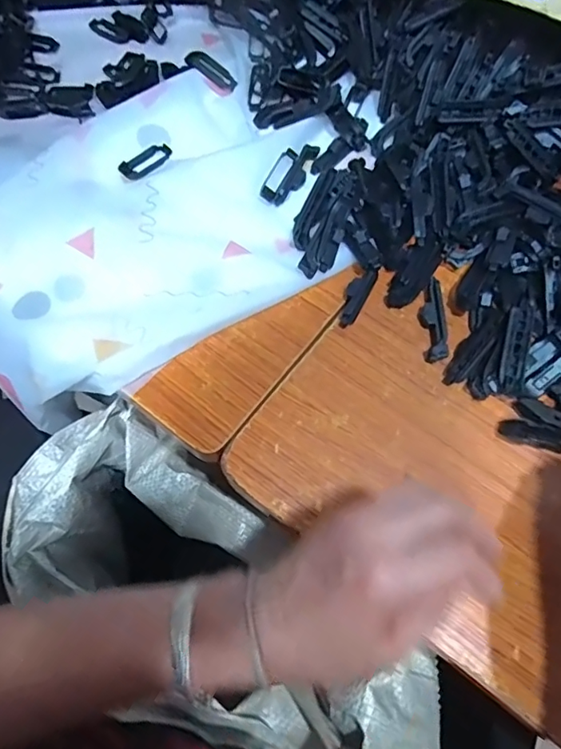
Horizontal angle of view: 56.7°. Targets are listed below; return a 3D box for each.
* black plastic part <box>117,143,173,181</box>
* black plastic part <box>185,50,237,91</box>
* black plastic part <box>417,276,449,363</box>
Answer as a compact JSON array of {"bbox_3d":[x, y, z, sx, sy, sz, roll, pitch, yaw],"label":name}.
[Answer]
[{"bbox_3d":[-0.125,-0.200,0.490,0.023,0.004,0.057,41,63,3],"label":"black plastic part"},{"bbox_3d":[-0.070,-0.313,0.536,0.055,0.009,0.020,30,73,-10],"label":"black plastic part"},{"bbox_3d":[0.127,-0.046,0.430,0.018,0.014,0.070,-1,67,0],"label":"black plastic part"}]

